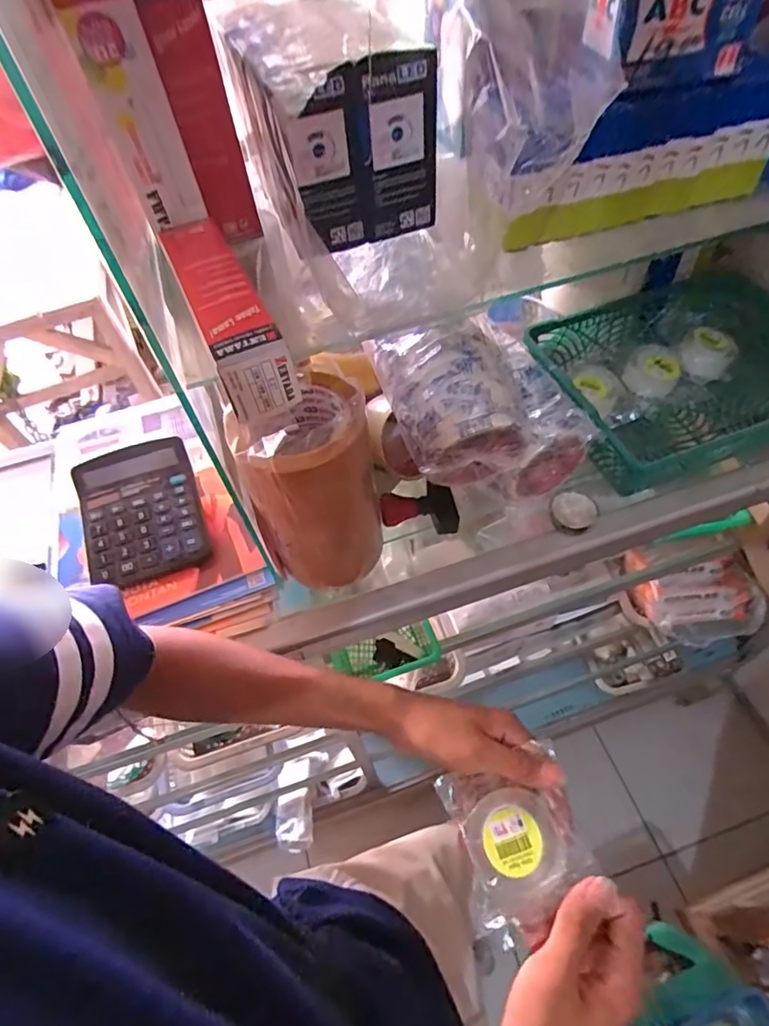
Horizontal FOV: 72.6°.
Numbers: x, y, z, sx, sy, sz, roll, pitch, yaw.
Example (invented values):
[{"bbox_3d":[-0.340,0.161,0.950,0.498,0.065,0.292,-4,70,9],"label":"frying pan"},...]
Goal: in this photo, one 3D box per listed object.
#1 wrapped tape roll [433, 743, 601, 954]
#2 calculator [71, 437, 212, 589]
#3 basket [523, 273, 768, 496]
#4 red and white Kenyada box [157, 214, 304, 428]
[{"bbox_3d":[0.093,0.230,0.371,0.089,0.027,0.105,-35,43,18],"label":"wrapped tape roll"},{"bbox_3d":[-0.254,-0.003,0.547,0.116,0.015,0.152,-20,69,-9],"label":"calculator"},{"bbox_3d":[0.340,-0.159,0.608,0.336,0.089,0.218,-18,55,-8],"label":"basket"},{"bbox_3d":[-0.100,-0.129,0.331,0.044,0.042,0.165,-23,55,-11],"label":"red and white Kenyada box"}]

